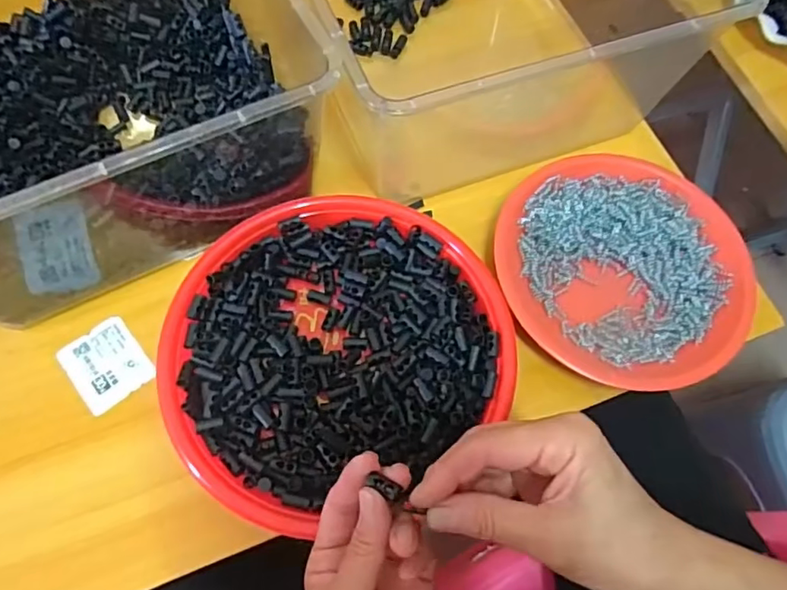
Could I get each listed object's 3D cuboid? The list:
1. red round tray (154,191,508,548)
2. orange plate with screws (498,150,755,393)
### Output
[{"bbox_3d":[-0.044,0.027,0.406,0.230,0.029,0.211,1,67,-2],"label":"red round tray"},{"bbox_3d":[0.177,-0.027,0.433,0.181,0.031,0.190,1,67,-2],"label":"orange plate with screws"}]

